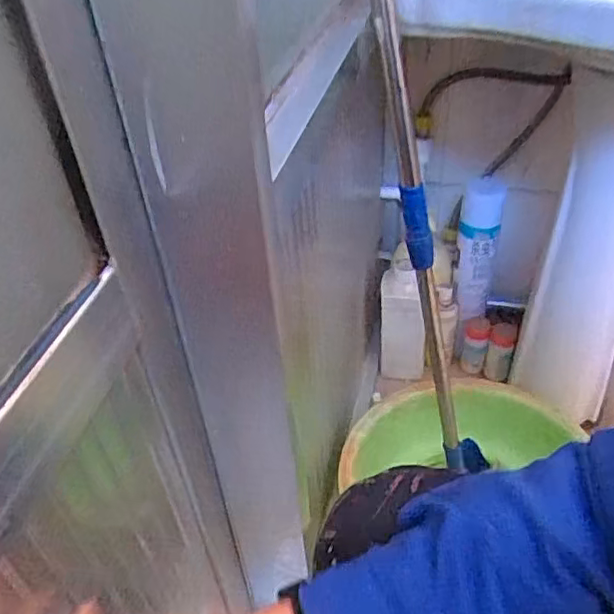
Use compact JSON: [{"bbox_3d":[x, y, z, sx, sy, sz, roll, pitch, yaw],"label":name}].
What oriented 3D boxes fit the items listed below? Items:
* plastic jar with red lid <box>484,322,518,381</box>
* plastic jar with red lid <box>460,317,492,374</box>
[{"bbox_3d":[0.343,0.078,1.096,0.043,0.112,0.044,-2,41,2],"label":"plastic jar with red lid"},{"bbox_3d":[0.296,0.065,1.087,0.041,0.109,0.037,8,42,14],"label":"plastic jar with red lid"}]

